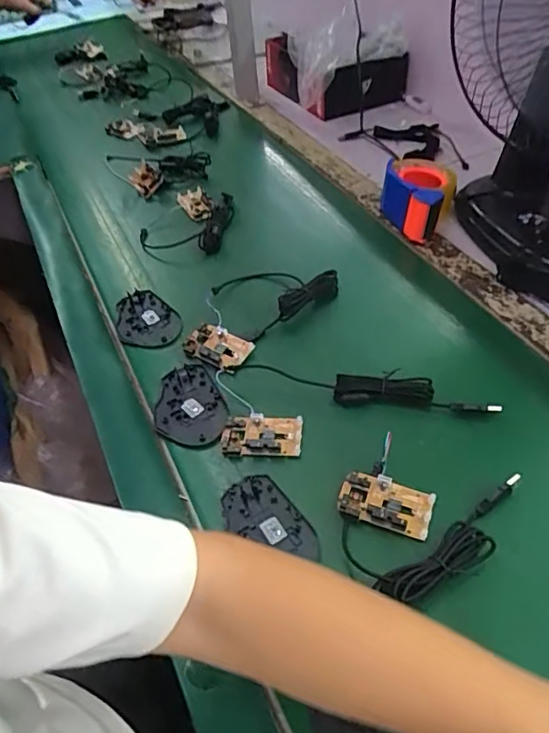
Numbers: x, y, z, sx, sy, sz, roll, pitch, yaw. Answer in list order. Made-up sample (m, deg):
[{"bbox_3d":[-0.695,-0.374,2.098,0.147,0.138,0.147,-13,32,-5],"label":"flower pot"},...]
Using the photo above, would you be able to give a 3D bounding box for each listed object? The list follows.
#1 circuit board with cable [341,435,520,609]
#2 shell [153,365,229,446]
[{"bbox_3d":[0.118,0.126,0.464,0.125,0.019,0.132,22,51,23],"label":"circuit board with cable"},{"bbox_3d":[-0.090,0.041,0.579,0.071,0.009,0.106,-9,46,-5],"label":"shell"}]

